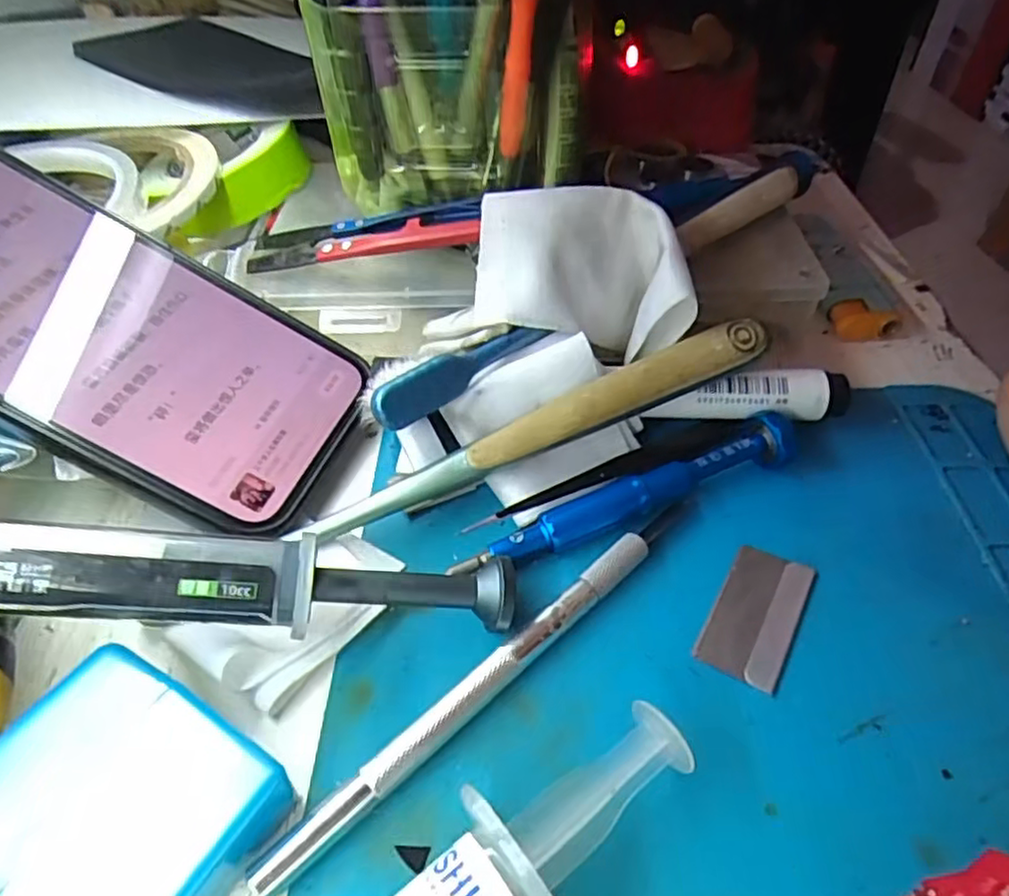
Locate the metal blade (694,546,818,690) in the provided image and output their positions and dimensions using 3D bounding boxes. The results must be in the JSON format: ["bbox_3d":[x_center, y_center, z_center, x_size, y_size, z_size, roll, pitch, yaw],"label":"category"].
[{"bbox_3d":[0.062,0.039,0.165,0.018,0.004,0.037,23,50,23],"label":"metal blade"}]

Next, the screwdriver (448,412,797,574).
[{"bbox_3d":[0.035,0.013,0.181,0.099,0.013,0.012,-20,47,-17],"label":"screwdriver"}]

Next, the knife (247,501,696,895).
[{"bbox_3d":[0.001,0.050,0.155,0.127,0.008,0.007,-34,53,-28],"label":"knife"}]

